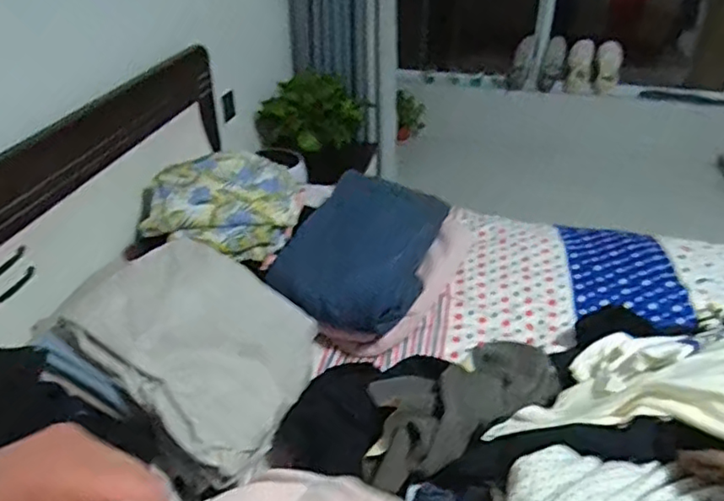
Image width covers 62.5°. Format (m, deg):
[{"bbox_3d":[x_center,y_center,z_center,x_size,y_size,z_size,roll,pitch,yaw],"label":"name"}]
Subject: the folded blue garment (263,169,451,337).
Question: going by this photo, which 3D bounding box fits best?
[{"bbox_3d":[0.010,-0.005,1.306,0.303,0.118,0.449,15,38,22],"label":"folded blue garment"}]

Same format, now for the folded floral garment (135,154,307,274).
[{"bbox_3d":[-0.299,-0.092,1.284,0.323,0.135,0.248,-2,35,-2],"label":"folded floral garment"}]

